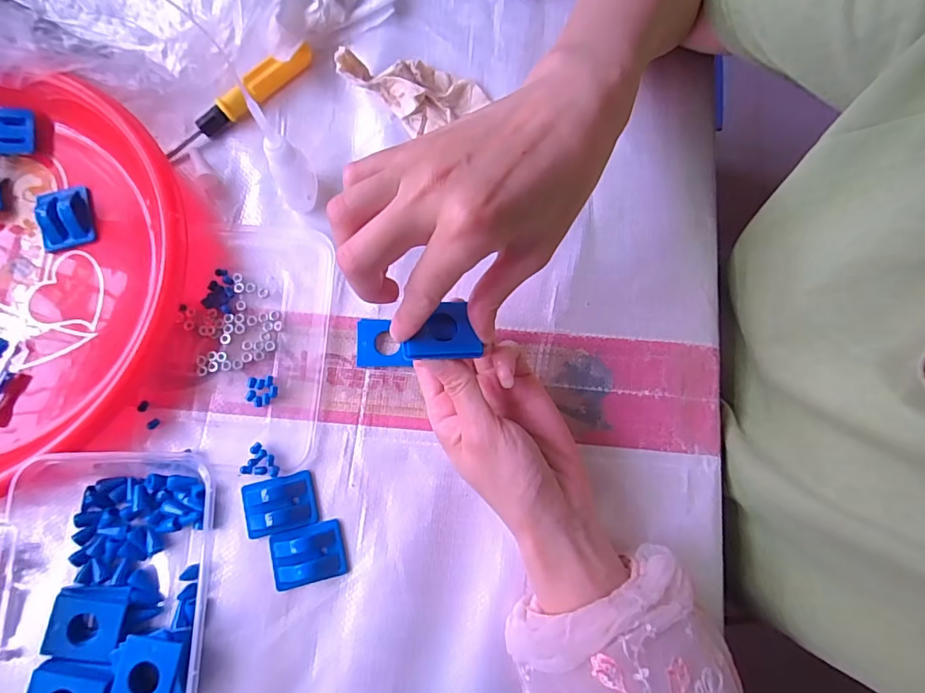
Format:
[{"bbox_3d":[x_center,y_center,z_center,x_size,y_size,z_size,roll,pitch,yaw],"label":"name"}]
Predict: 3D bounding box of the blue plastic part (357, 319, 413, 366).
[{"bbox_3d":[-0.053,-0.003,0.339,0.037,0.006,0.032,-2,78,-1],"label":"blue plastic part"}]

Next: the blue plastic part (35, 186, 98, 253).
[{"bbox_3d":[-0.276,-0.090,0.343,0.031,0.019,0.042,-16,79,-4],"label":"blue plastic part"}]

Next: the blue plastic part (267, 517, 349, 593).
[{"bbox_3d":[-0.097,0.131,0.313,0.045,0.007,0.034,-14,79,-4],"label":"blue plastic part"}]

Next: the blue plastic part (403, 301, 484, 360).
[{"bbox_3d":[-0.012,-0.009,0.274,0.042,0.004,0.031,-3,71,-16],"label":"blue plastic part"}]

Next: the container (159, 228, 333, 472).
[{"bbox_3d":[-0.146,-0.003,0.338,0.104,0.008,0.163,3,78,0],"label":"container"}]

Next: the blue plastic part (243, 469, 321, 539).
[{"bbox_3d":[-0.117,0.101,0.318,0.043,0.010,0.033,-14,79,-4],"label":"blue plastic part"}]

